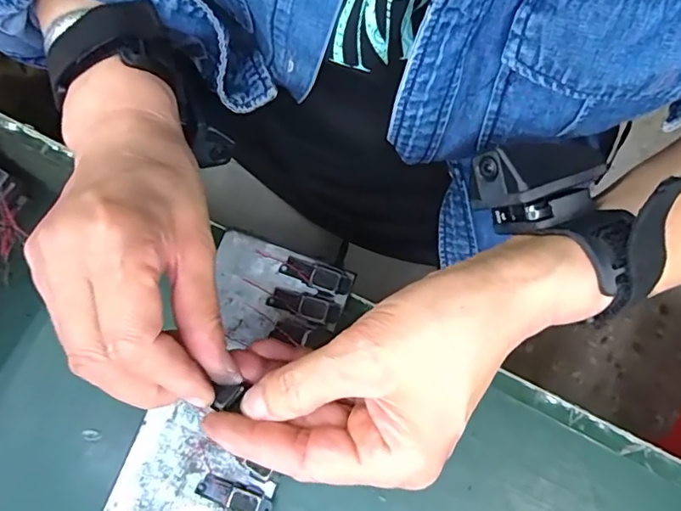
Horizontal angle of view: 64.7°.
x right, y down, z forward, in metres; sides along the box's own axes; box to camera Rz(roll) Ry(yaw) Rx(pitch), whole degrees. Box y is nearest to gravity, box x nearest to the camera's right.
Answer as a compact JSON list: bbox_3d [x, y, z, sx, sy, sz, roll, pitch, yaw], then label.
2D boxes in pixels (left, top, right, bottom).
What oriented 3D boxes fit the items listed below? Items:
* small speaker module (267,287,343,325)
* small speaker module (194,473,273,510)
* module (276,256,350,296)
[{"bbox_3d":[-0.021,0.028,0.304,0.040,0.004,0.014,19,76,5],"label":"small speaker module"},{"bbox_3d":[-0.056,0.127,0.282,0.040,0.006,0.016,21,76,6],"label":"small speaker module"},{"bbox_3d":[-0.014,0.011,0.308,0.041,0.004,0.014,23,76,6],"label":"module"}]

